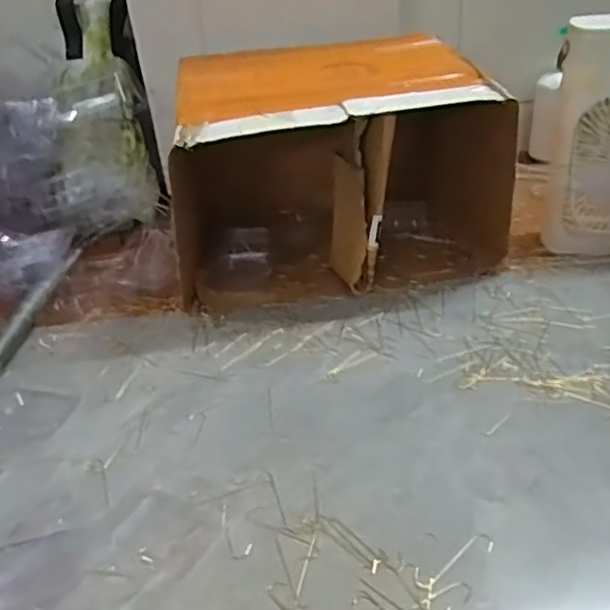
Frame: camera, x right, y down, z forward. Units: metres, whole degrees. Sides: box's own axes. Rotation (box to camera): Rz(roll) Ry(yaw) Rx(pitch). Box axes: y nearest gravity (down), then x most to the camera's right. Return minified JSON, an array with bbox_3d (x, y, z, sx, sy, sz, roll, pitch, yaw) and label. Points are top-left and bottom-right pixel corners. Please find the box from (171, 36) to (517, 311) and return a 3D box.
[{"bbox_3d":[0.026,-0.153,0.736,0.346,0.213,0.212,-9,33,-6],"label":"box"}]

